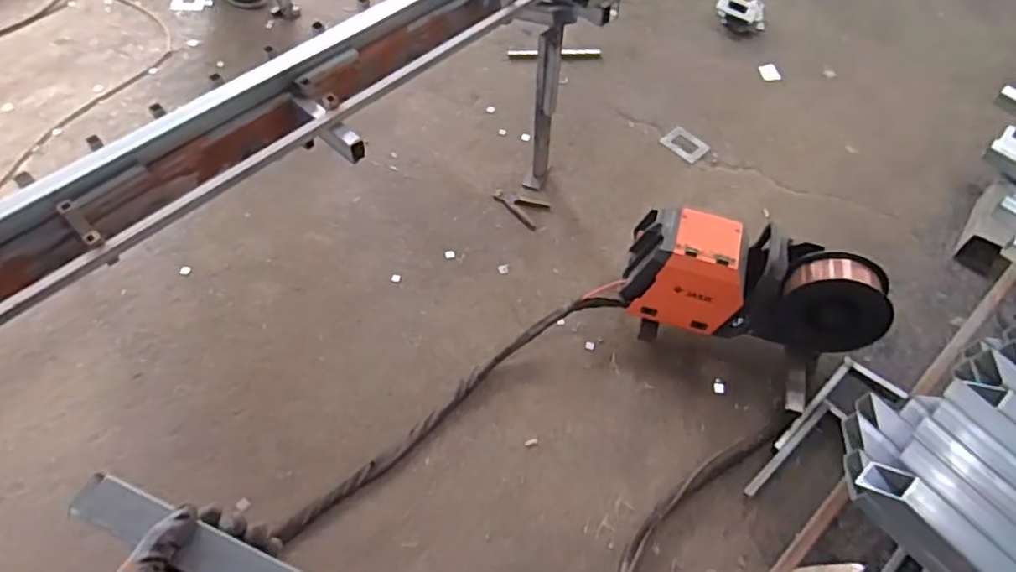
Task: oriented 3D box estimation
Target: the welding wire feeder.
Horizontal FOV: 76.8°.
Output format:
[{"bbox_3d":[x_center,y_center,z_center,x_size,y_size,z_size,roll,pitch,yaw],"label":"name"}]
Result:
[{"bbox_3d":[0.613,0.002,1.639,0.615,0.294,0.231,18,57,8],"label":"welding wire feeder"}]

